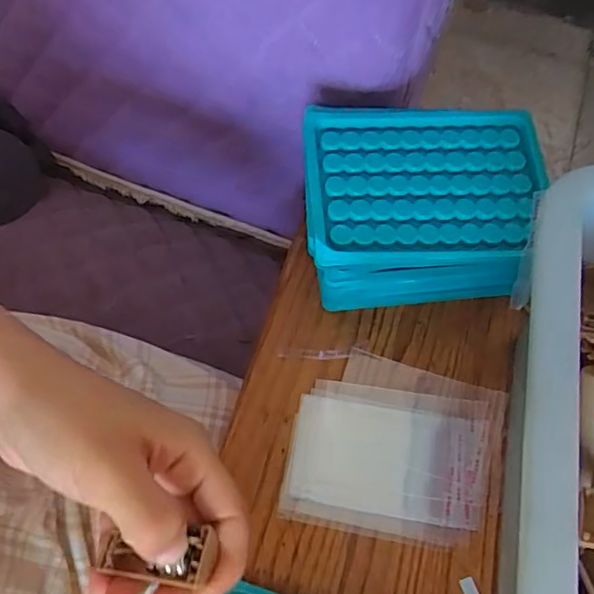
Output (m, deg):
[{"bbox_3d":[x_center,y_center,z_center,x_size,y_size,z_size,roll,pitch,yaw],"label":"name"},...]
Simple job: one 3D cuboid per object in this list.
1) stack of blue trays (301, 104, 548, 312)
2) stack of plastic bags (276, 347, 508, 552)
[{"bbox_3d":[0.069,-0.046,0.346,0.131,0.083,0.100,-1,65,-2],"label":"stack of blue trays"},{"bbox_3d":[0.056,0.085,0.329,0.117,0.006,0.098,11,66,3],"label":"stack of plastic bags"}]

